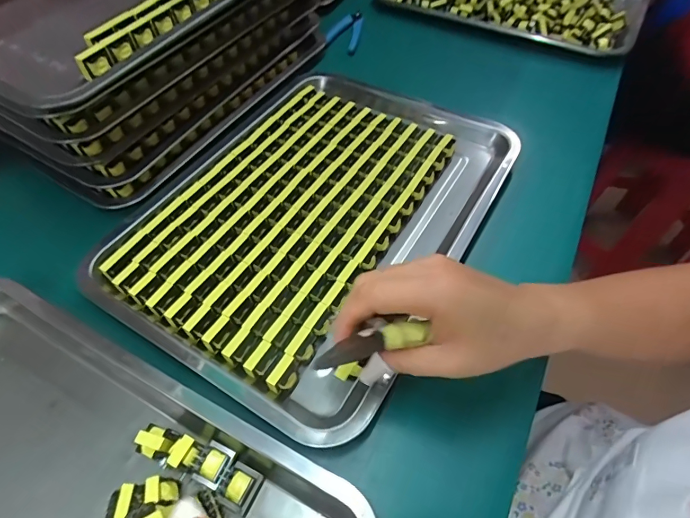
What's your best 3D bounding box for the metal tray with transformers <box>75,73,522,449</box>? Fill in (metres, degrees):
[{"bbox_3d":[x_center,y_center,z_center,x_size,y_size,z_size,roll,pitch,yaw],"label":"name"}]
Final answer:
[{"bbox_3d":[-0.025,-0.056,0.415,0.287,0.048,0.385,26,59,17],"label":"metal tray with transformers"}]

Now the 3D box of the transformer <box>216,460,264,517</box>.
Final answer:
[{"bbox_3d":[-0.067,0.145,0.263,0.021,0.018,0.025,22,58,15],"label":"transformer"}]

